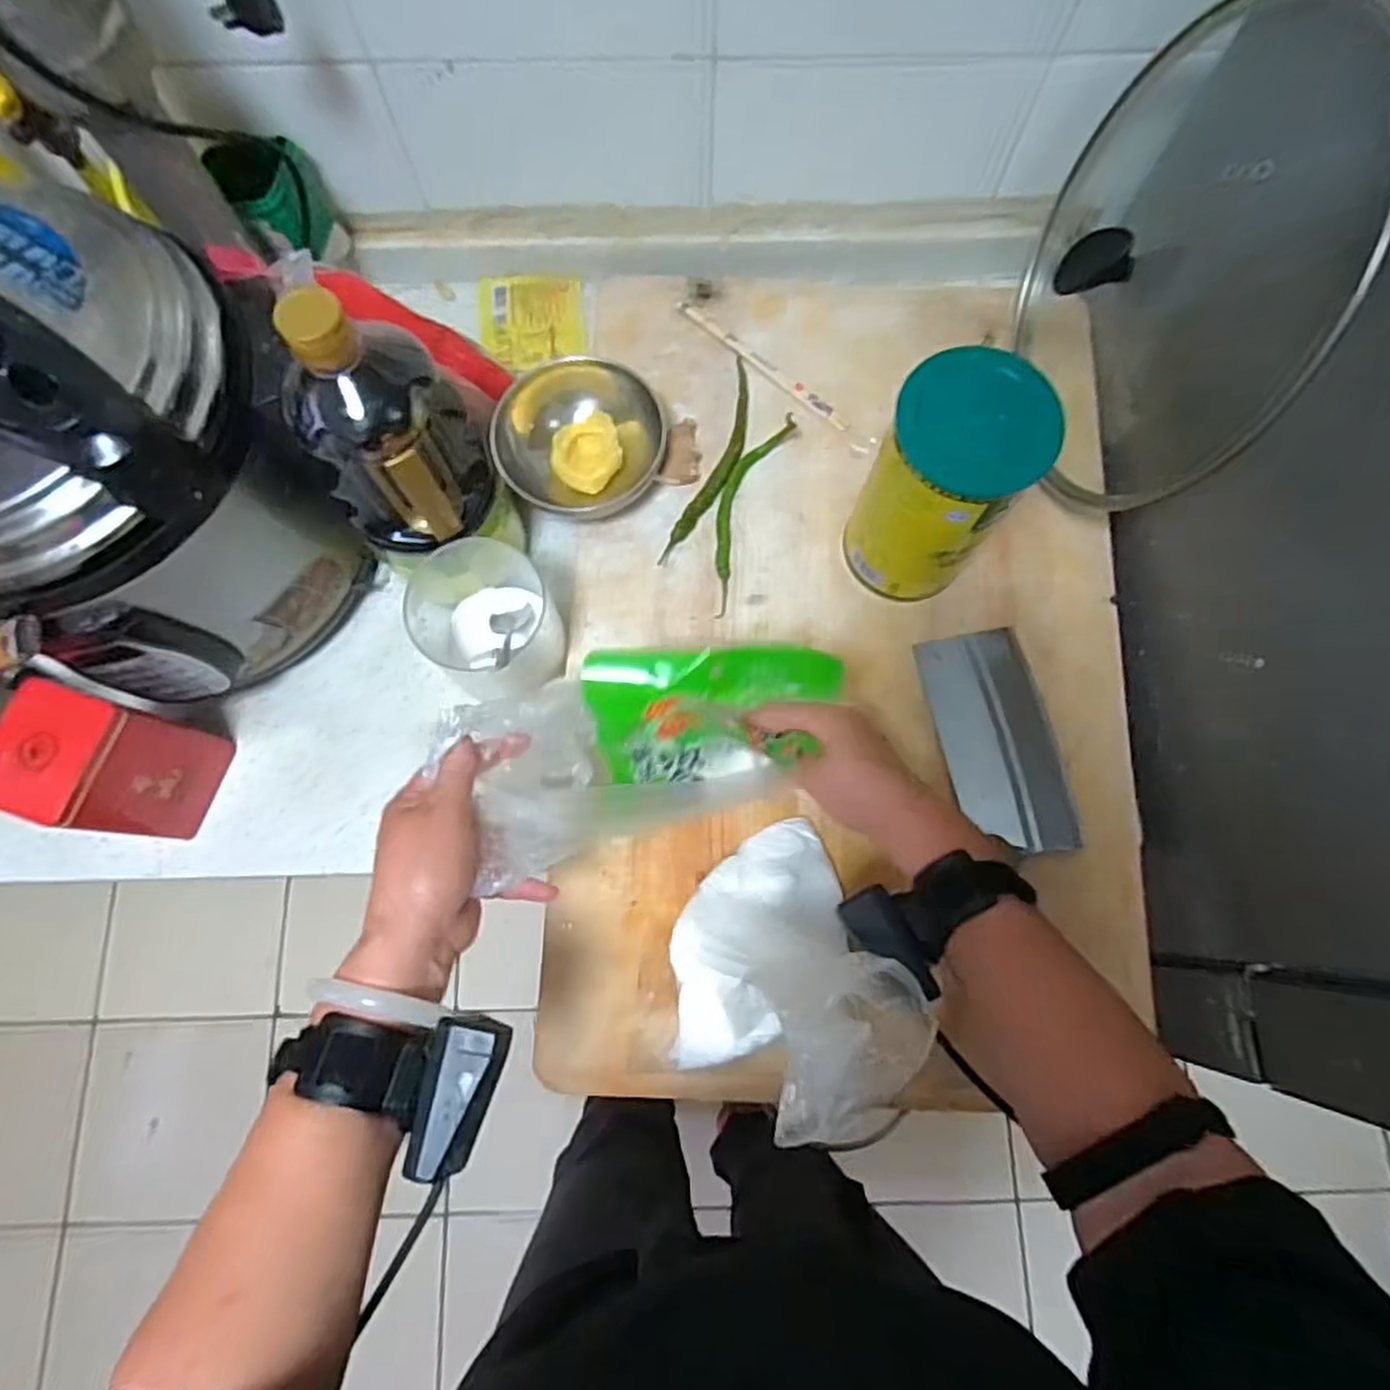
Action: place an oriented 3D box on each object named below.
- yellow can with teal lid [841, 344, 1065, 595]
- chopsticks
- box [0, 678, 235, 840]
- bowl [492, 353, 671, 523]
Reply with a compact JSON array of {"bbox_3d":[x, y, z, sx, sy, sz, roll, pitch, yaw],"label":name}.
[{"bbox_3d":[0.174,-0.146,0.560,0.097,0.187,0.092,0,76,-1],"label":"yellow can with teal lid"},{"bbox_3d":[0.067,-0.281,0.684,0.222,0.006,0.019,40,79,8],"label":"chopsticks"},{"bbox_3d":[-0.418,0.052,0.558,0.065,0.144,0.084,20,77,4],"label":"box"},{"bbox_3d":[-0.094,-0.207,0.638,0.135,0.061,0.119,-21,77,-6],"label":"bowl"}]

